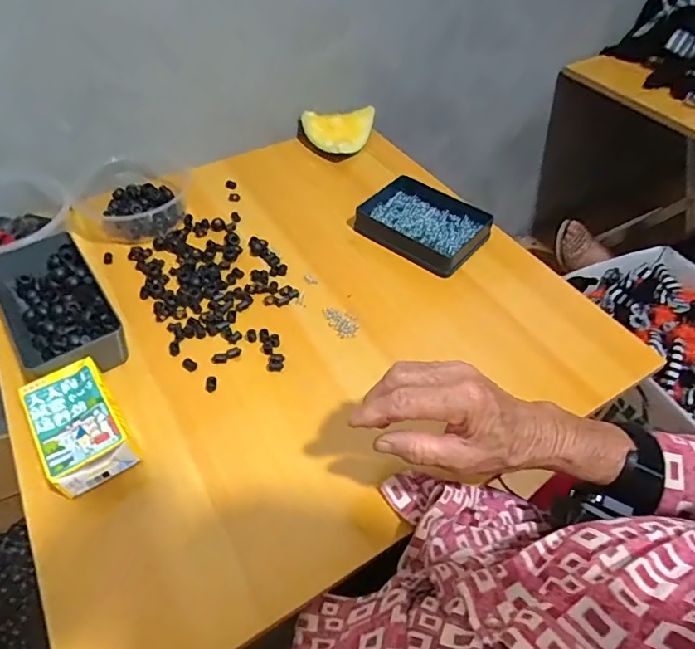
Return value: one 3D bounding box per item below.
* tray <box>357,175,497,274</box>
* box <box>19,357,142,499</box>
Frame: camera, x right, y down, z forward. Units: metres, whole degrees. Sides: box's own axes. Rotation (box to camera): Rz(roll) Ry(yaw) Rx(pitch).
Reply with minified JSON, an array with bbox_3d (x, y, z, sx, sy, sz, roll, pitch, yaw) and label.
[{"bbox_3d":[0.095,-0.133,0.641,0.157,0.032,0.116,32,53,23],"label":"tray"},{"bbox_3d":[-0.235,0.087,0.436,0.065,0.041,0.107,-25,54,-24],"label":"box"}]

